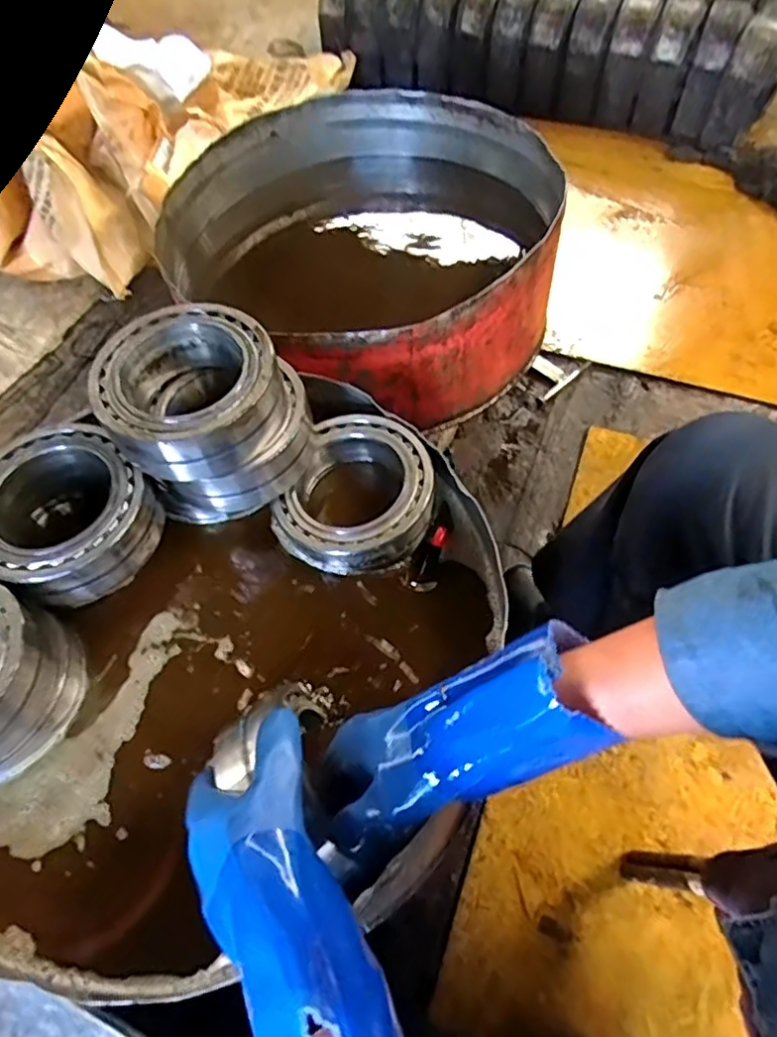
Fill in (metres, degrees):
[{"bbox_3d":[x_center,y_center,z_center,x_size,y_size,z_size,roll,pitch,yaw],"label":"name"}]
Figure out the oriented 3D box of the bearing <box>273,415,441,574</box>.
[{"bbox_3d":[-0.026,-0.025,0.632,0.143,0.049,0.166,21,62,15],"label":"bearing"}]

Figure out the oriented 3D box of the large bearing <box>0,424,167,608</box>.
[{"bbox_3d":[-0.303,-0.003,0.582,0.149,0.083,0.149,-1,58,1],"label":"large bearing"}]

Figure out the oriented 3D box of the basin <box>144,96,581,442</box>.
[{"bbox_3d":[-0.014,-0.398,0.910,0.486,0.172,0.529,-2,58,3],"label":"basin"}]

